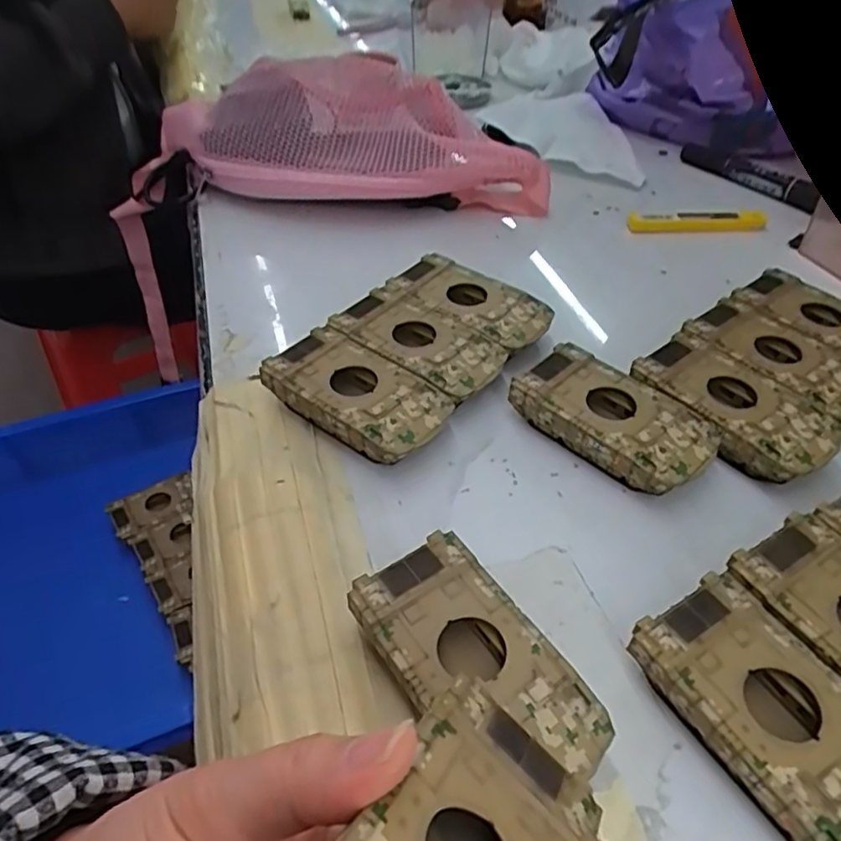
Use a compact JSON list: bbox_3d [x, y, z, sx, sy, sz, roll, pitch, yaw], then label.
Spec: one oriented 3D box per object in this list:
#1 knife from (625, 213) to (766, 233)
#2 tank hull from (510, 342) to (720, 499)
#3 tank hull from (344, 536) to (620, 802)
[{"bbox_3d":[0.211,-0.152,0.486,0.104,0.010,0.015,-4,45,-4],"label":"knife"},{"bbox_3d":[0.097,0.002,0.323,0.050,0.026,0.093,-34,54,-29],"label":"tank hull"},{"bbox_3d":[0.019,0.091,0.232,0.052,0.027,0.096,-27,51,-24],"label":"tank hull"}]

